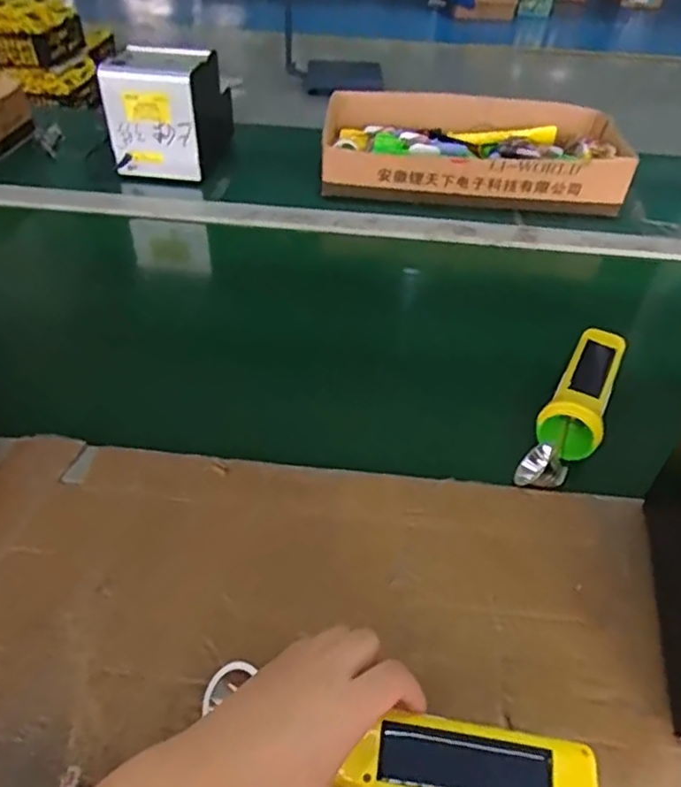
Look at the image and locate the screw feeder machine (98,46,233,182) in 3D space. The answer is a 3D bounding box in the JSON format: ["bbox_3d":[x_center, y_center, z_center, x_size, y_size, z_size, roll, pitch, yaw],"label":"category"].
[{"bbox_3d":[-0.246,-0.404,0.892,0.124,0.136,0.154,7,44,5],"label":"screw feeder machine"}]

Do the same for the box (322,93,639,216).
[{"bbox_3d":[0.191,-0.350,0.907,0.420,0.088,0.209,6,44,4],"label":"box"}]

